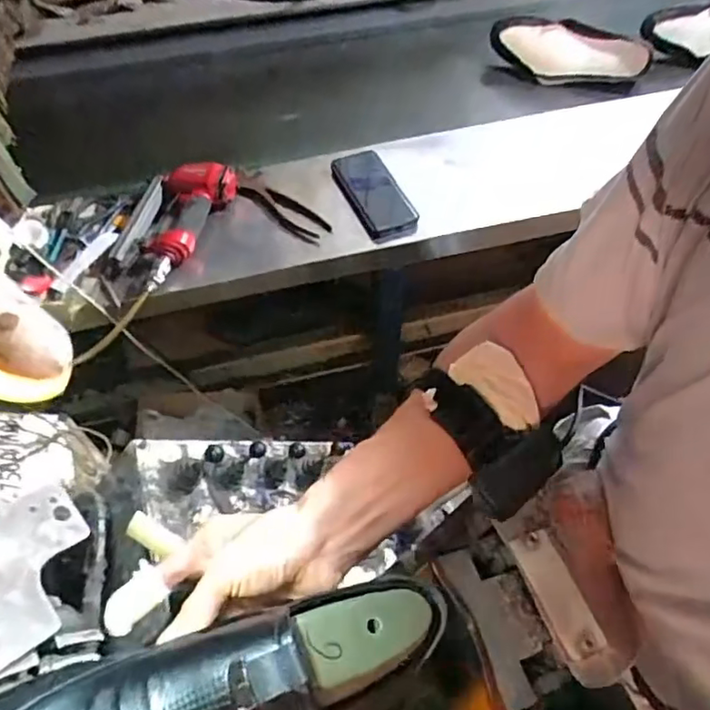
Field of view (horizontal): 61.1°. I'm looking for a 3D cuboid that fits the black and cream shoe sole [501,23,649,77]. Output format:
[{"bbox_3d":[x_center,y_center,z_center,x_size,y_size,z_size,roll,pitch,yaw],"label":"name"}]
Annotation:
[{"bbox_3d":[0.371,-0.511,1.015,0.238,0.077,0.025,5,49,6],"label":"black and cream shoe sole"}]

